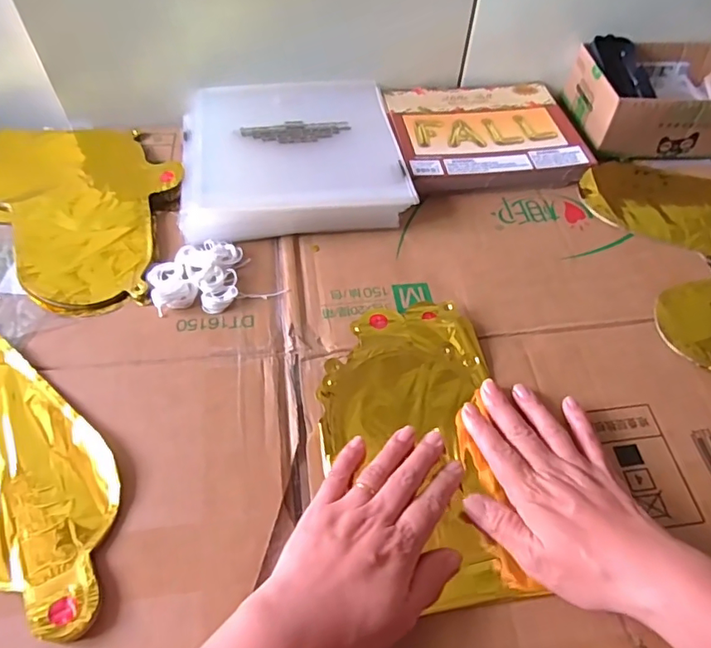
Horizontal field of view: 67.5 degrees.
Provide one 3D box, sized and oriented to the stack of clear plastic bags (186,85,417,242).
[{"bbox_3d":[-0.066,-0.186,0.558,0.216,0.033,0.234,-7,55,-7],"label":"stack of clear plastic bags"}]

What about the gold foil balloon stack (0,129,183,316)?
[{"bbox_3d":[-0.365,-0.142,0.542,0.418,0.028,0.220,17,55,10],"label":"gold foil balloon stack"}]

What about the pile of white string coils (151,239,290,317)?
[{"bbox_3d":[-0.129,-0.044,0.466,0.097,0.017,0.078,-20,57,-16],"label":"pile of white string coils"}]

